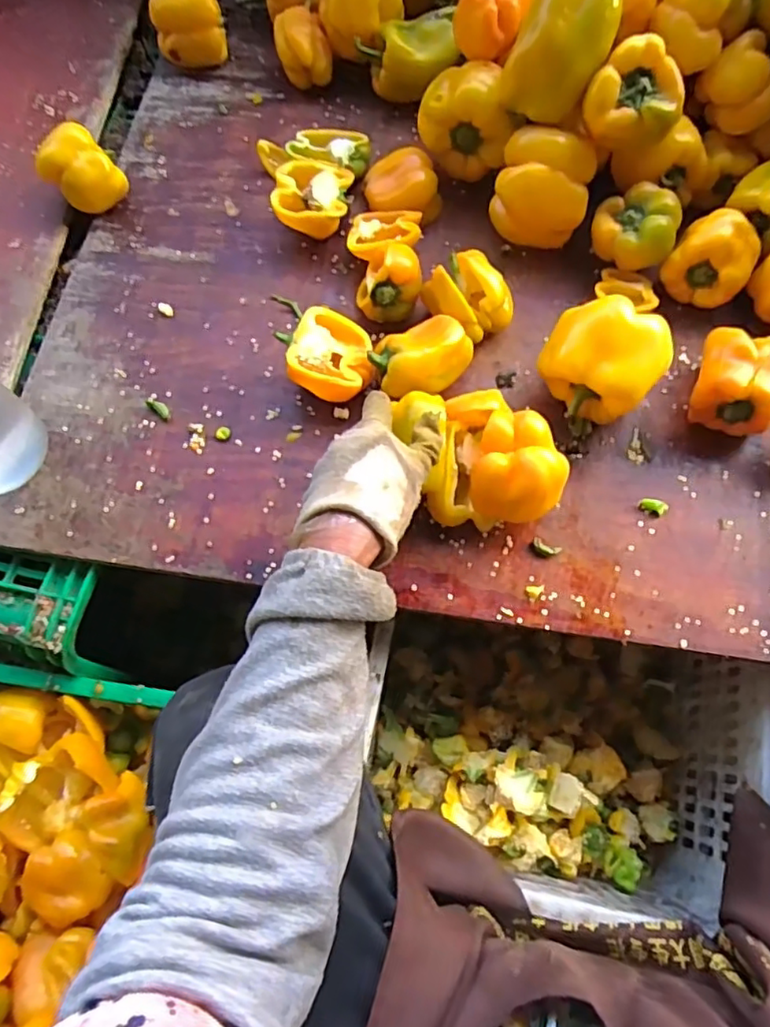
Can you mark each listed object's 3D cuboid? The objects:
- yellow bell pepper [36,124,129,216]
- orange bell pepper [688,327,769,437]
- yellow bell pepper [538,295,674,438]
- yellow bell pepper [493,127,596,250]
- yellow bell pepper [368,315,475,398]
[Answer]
[{"bbox_3d":[-0.316,-0.358,0.632,0.064,0.063,0.064,-1,70,2],"label":"yellow bell pepper"},{"bbox_3d":[0.310,-0.117,0.533,0.065,0.069,0.077,17,72,8],"label":"orange bell pepper"},{"bbox_3d":[0.184,-0.128,0.523,0.092,0.097,0.081,38,76,14],"label":"yellow bell pepper"},{"bbox_3d":[0.153,-0.314,0.595,0.089,0.092,0.071,8,71,5],"label":"yellow bell pepper"},{"bbox_3d":[0.035,-0.136,0.551,0.088,0.057,0.068,-28,72,-10],"label":"yellow bell pepper"}]

